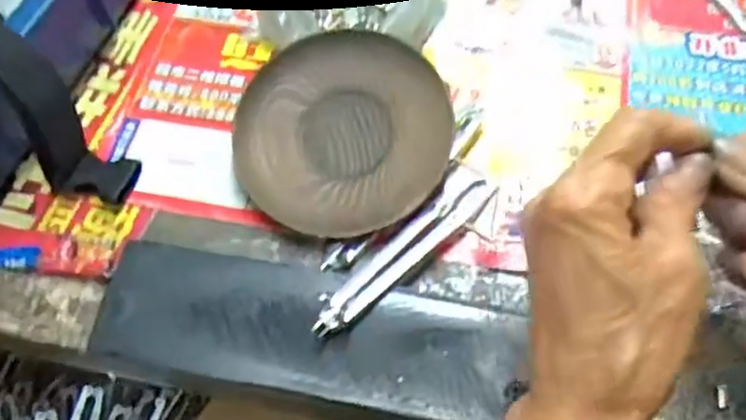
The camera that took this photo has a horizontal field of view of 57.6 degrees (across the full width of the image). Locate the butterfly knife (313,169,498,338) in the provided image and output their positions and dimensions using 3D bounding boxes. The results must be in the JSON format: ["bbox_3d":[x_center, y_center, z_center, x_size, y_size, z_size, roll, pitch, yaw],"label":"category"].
[{"bbox_3d":[0.017,0.018,0.330,0.023,0.011,0.118,38,71,19],"label":"butterfly knife"}]

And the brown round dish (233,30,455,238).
[{"bbox_3d":[-0.014,-0.040,0.367,0.110,0.022,0.110,-2,72,5],"label":"brown round dish"}]

